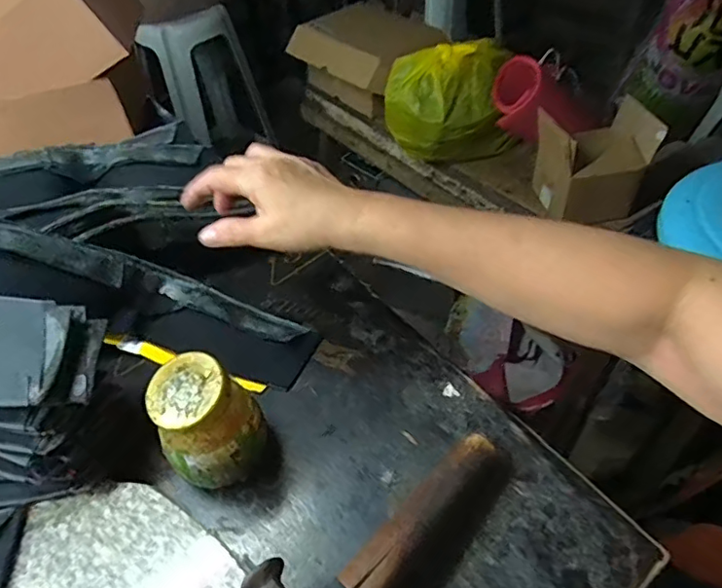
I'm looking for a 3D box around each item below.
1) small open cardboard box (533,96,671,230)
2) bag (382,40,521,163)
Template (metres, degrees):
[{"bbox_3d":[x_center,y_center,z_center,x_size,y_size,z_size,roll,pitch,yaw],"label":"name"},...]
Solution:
[{"bbox_3d":[0.399,-0.220,0.931,0.159,0.157,0.149,-9,47,-2],"label":"small open cardboard box"},{"bbox_3d":[0.168,-0.352,1.030,0.243,0.189,0.164,0,47,6],"label":"bag"}]

